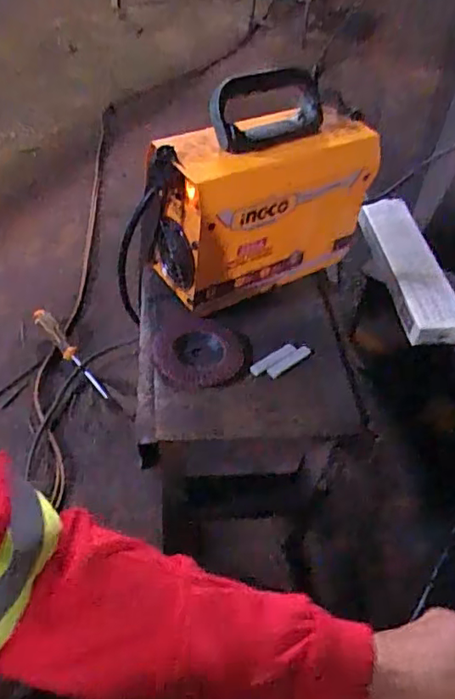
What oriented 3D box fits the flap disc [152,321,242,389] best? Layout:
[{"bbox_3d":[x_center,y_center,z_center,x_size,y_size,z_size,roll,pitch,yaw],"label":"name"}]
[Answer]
[{"bbox_3d":[-0.033,0.001,0.642,0.098,0.008,0.099,2,48,-3],"label":"flap disc"}]

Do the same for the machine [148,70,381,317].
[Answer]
[{"bbox_3d":[0.041,-0.179,0.666,0.244,0.211,0.103,-23,54,-23],"label":"machine"}]

